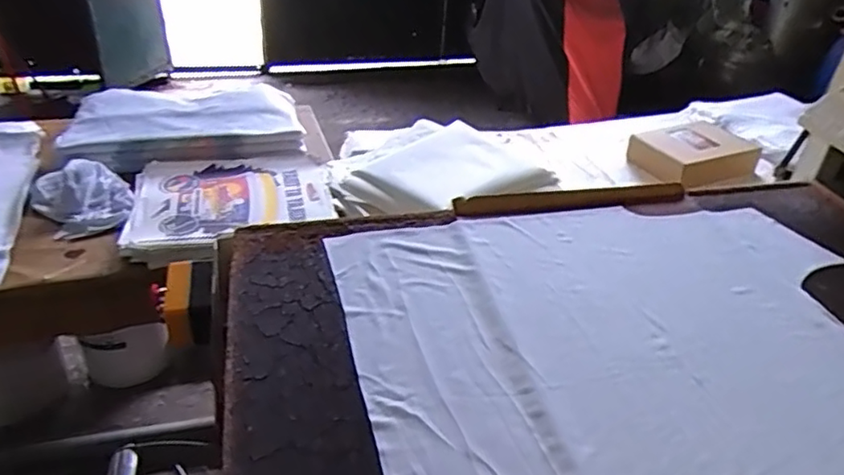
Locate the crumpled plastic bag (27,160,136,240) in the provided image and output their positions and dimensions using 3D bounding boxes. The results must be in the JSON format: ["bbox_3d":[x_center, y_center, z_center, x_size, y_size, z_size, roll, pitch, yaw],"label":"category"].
[{"bbox_3d":[-0.715,-0.091,1.313,0.183,0.063,0.232,-20,42,-30],"label":"crumpled plastic bag"}]

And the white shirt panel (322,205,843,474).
[{"bbox_3d":[0.274,0.120,0.783,0.702,0.013,0.539,-6,36,-14],"label":"white shirt panel"}]

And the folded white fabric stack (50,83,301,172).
[{"bbox_3d":[-0.602,-0.313,1.620,0.570,0.075,0.403,-4,36,-11],"label":"folded white fabric stack"}]

